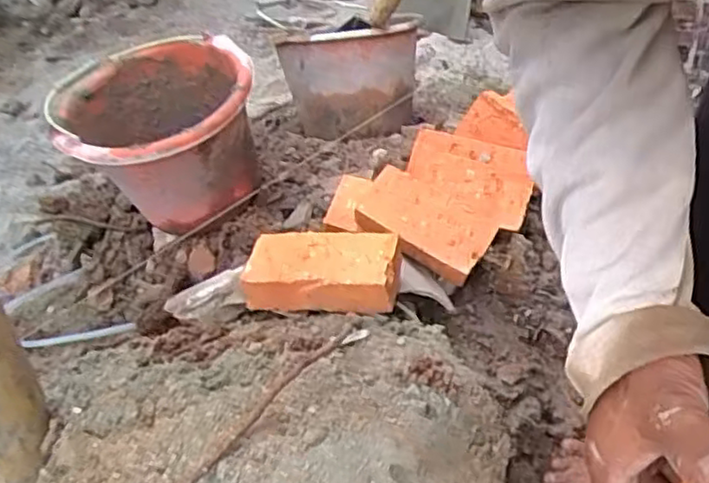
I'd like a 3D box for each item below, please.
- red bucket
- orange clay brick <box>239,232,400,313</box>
[{"bbox_3d":[-0.288,-0.158,1.018,0.264,0.200,0.319,-15,34,-14],"label":"red bucket"},{"bbox_3d":[-0.033,0.033,0.726,0.155,0.054,0.074,1,33,11],"label":"orange clay brick"}]

